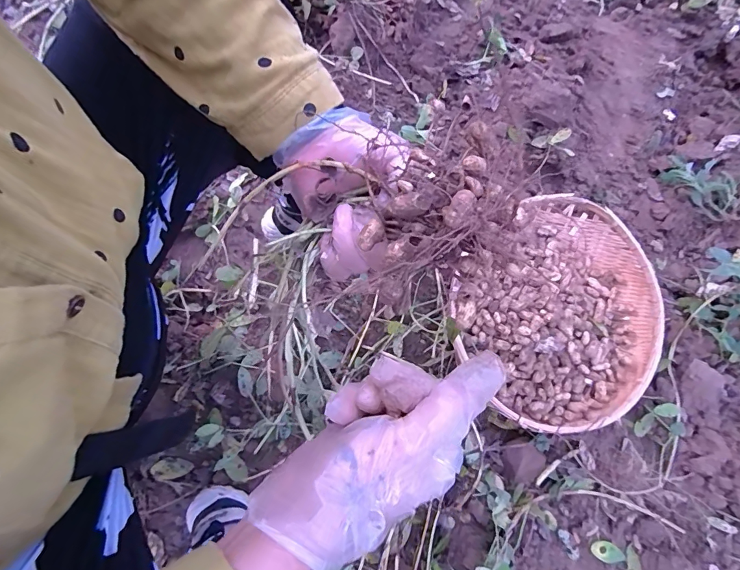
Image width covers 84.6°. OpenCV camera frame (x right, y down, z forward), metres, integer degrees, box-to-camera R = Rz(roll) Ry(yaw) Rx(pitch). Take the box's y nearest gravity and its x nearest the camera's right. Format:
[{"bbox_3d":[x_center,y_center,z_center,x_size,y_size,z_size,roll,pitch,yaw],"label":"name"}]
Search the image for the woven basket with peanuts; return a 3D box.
[{"bbox_3d":[0.313,0.042,0.682,0.382,0.082,0.351,-41,77,-14],"label":"woven basket with peanuts"}]

